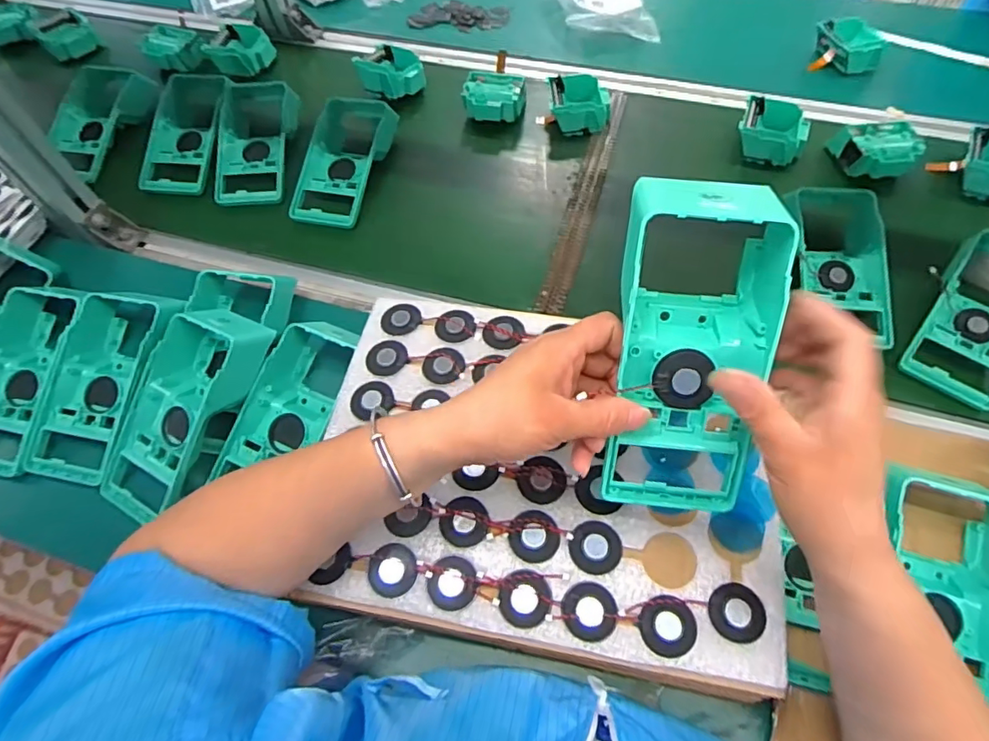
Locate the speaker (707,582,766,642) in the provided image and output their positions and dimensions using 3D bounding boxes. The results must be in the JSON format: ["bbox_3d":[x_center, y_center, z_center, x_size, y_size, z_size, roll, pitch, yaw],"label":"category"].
[{"bbox_3d":[0.151,0.150,0.335,0.035,0.006,0.032,-1,60,3],"label":"speaker"}]

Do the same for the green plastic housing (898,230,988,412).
[{"bbox_3d":[0.464,-0.053,0.521,0.092,0.052,0.201,36,68,21],"label":"green plastic housing"}]

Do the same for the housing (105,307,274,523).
[{"bbox_3d":[-0.270,0.033,0.474,0.093,0.047,0.184,20,84,22],"label":"housing"}]

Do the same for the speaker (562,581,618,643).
[{"bbox_3d":[0.060,0.152,0.343,0.033,0.005,0.033,-1,60,3],"label":"speaker"}]

